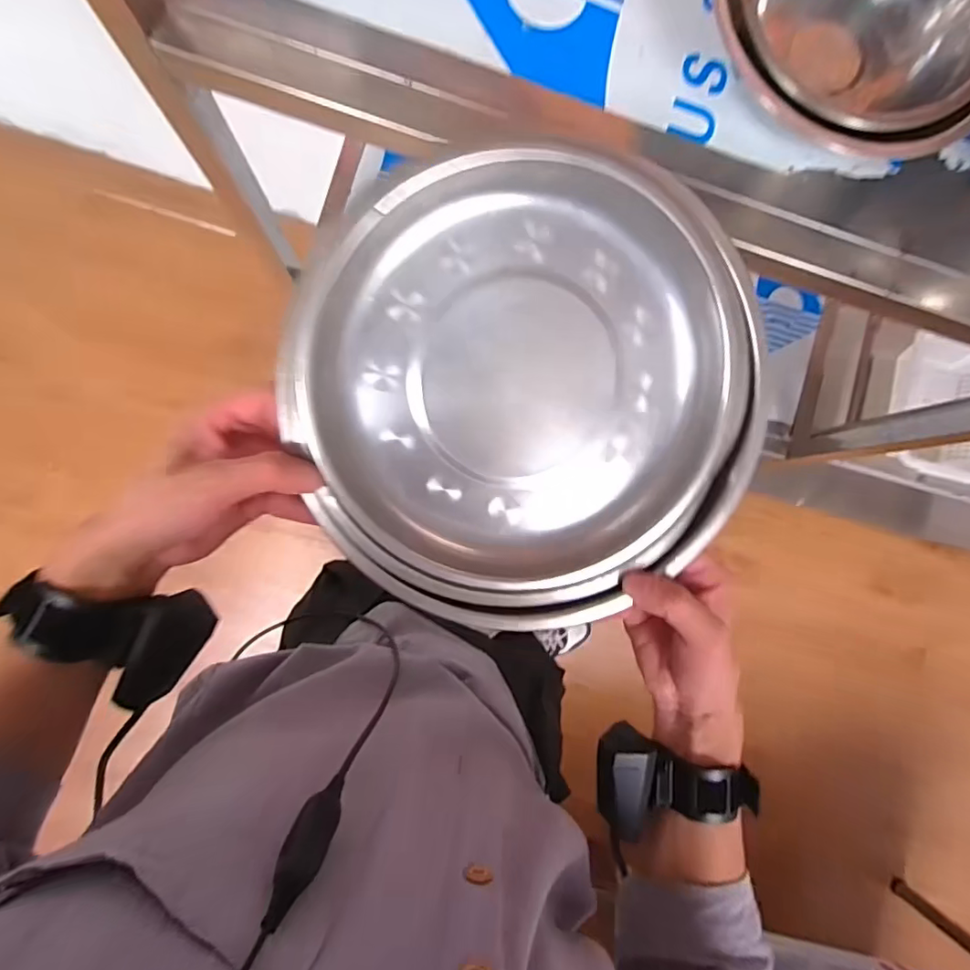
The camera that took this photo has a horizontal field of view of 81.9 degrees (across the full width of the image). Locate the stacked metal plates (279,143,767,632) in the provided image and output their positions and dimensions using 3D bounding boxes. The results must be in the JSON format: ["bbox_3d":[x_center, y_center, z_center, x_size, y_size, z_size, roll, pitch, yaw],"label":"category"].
[{"bbox_3d":[0.024,-0.042,0.317,0.253,0.037,0.249,-1,104,-5],"label":"stacked metal plates"}]

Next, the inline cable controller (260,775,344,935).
[{"bbox_3d":[-0.065,0.129,0.204,0.015,0.061,0.008,33,113,-3],"label":"inline cable controller"}]

